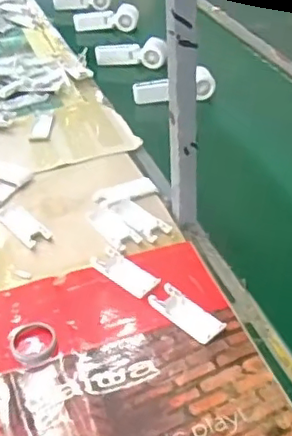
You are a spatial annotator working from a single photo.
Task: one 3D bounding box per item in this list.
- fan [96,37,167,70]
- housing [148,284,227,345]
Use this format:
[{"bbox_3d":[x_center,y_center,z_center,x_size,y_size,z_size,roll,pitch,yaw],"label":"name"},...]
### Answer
[{"bbox_3d":[-0.035,-0.383,1.426,0.164,0.050,0.047,4,40,9],"label":"fan"},{"bbox_3d":[0.051,0.124,0.782,0.043,0.009,0.105,-32,47,-30],"label":"housing"}]

